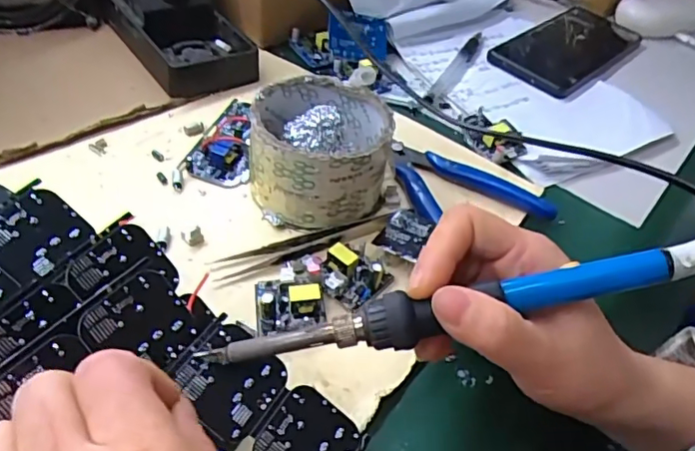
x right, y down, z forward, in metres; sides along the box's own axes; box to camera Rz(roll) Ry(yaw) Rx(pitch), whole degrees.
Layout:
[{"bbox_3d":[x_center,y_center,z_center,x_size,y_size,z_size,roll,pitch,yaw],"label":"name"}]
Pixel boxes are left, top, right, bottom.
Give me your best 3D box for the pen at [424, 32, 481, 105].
[{"bbox_3d":[0.090,-0.134,0.479,0.016,0.007,0.124,24,47,14],"label":"pen"}]

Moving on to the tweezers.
[{"bbox_3d":[-0.024,0.009,0.324,0.104,0.007,0.016,-17,51,-25],"label":"tweezers"}]

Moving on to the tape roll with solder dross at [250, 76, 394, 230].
[{"bbox_3d":[-0.015,-0.045,0.344,0.079,0.054,0.080,5,45,-5],"label":"tape roll with solder dross"}]

